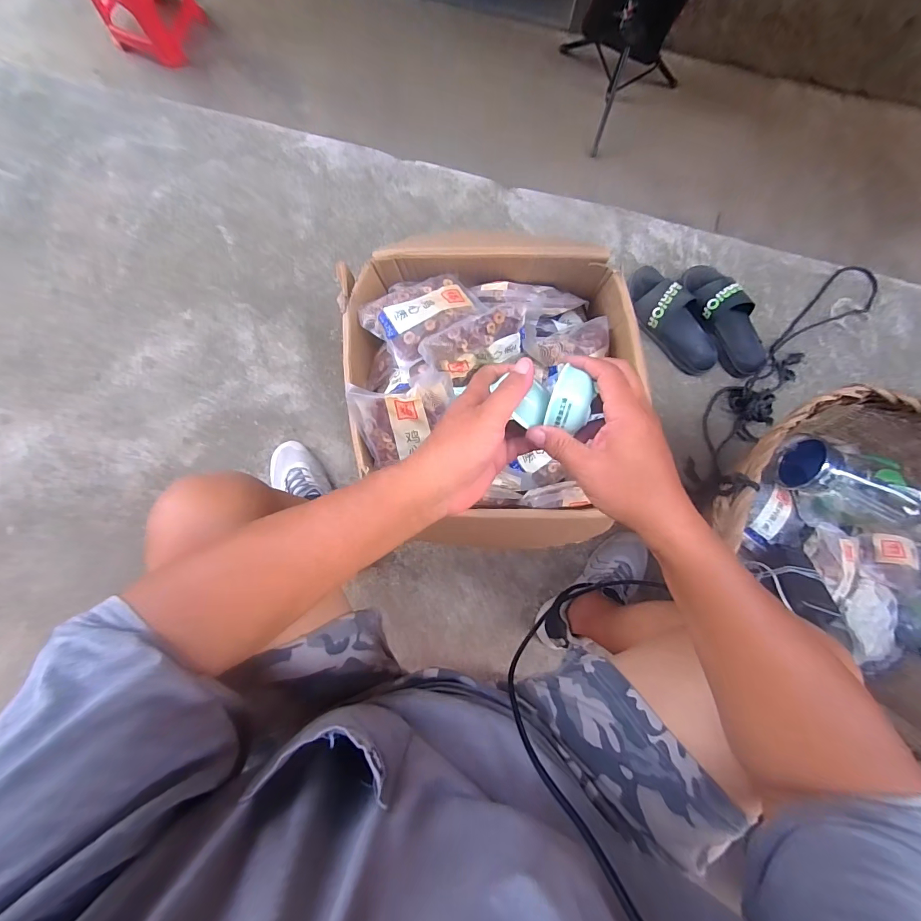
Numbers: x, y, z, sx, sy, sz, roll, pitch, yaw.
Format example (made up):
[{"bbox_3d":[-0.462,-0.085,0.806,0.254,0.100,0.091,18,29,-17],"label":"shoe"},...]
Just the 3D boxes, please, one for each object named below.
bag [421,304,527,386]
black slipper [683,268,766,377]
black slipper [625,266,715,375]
[{"bbox_3d":[0.020,-0.158,0.556,0.146,0.089,0.032,-24,46,-7],"label":"bag"},{"bbox_3d":[0.581,-0.313,0.886,0.105,0.063,0.268,-33,86,-5],"label":"black slipper"},{"bbox_3d":[0.464,-0.309,0.883,0.103,0.063,0.271,-32,86,-6],"label":"black slipper"}]

